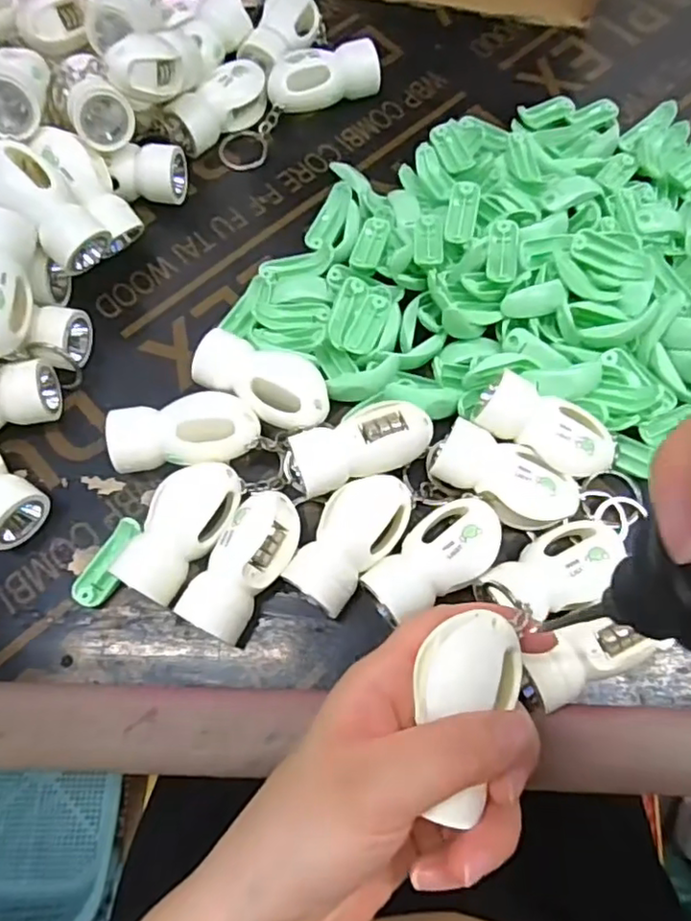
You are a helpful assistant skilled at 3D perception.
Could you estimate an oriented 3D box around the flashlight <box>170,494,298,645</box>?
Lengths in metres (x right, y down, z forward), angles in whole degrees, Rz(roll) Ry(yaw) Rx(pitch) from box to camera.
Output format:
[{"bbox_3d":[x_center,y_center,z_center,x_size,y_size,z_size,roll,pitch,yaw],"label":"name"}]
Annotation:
[{"bbox_3d":[-0.042,0.045,0.271,0.030,0.031,0.064,29,71,10],"label":"flashlight"}]

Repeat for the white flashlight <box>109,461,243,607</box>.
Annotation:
[{"bbox_3d":[-0.072,0.031,0.278,0.034,0.025,0.063,29,71,10],"label":"white flashlight"}]

